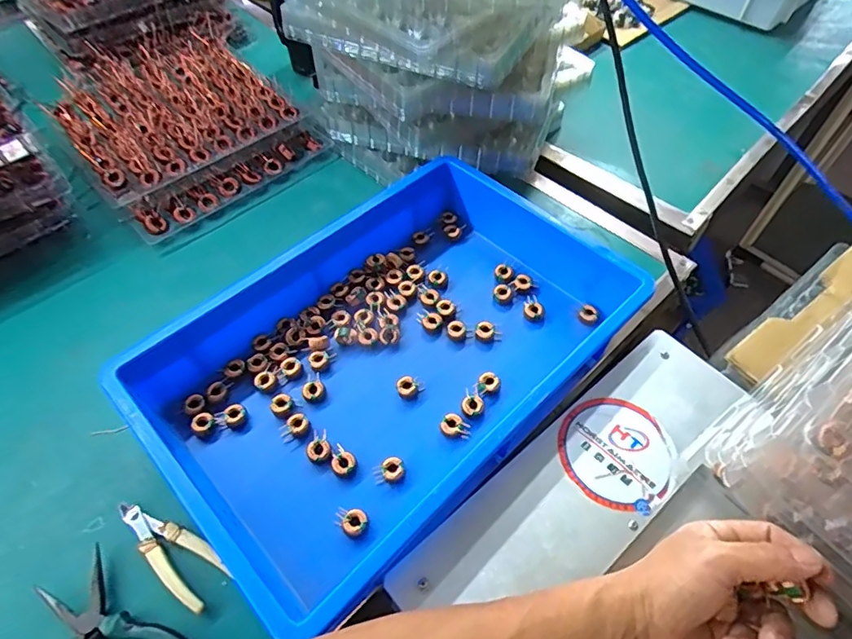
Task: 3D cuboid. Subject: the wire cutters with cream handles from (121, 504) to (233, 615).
[{"bbox_3d":[-0.214,0.189,0.427,0.116,0.010,0.039,31,59,20],"label":"wire cutters with cream handles"}]

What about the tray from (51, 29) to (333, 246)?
[{"bbox_3d":[-0.351,-0.289,0.728,0.278,0.083,0.338,-36,62,-24],"label":"tray"}]

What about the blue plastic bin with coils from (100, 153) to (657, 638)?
[{"bbox_3d":[-0.030,0.029,0.502,0.427,0.085,0.281,-38,63,-25],"label":"blue plastic bin with coils"}]

